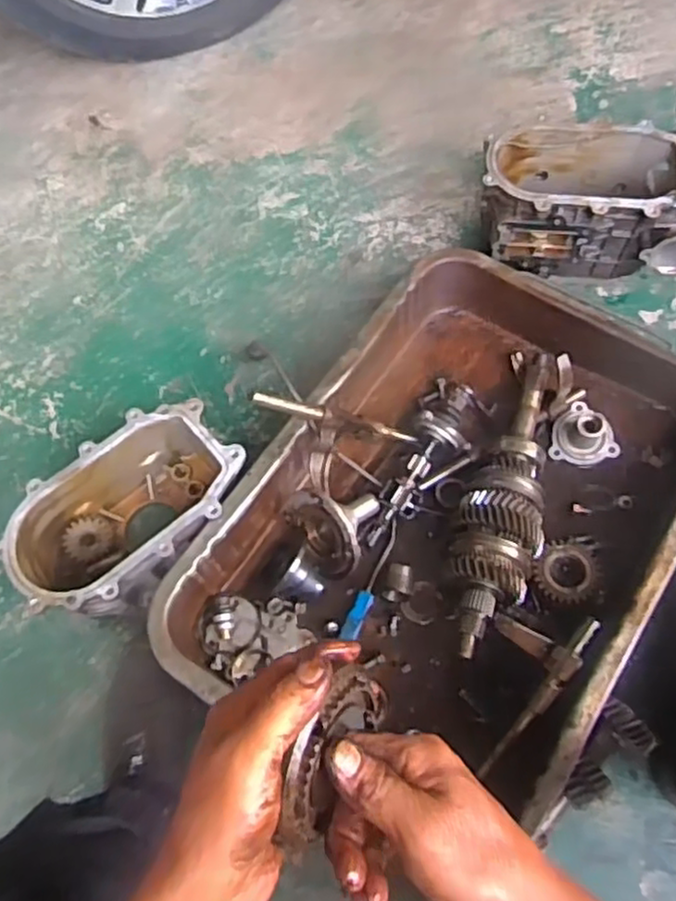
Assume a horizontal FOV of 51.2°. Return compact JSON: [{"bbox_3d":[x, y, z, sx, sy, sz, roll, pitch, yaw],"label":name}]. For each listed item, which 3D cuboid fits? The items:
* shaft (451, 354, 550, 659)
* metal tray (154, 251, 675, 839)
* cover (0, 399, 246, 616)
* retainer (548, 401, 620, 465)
[{"bbox_3d":[0.202,0.049,0.854,0.098,0.103,0.402,14,66,8],"label":"shaft"},{"bbox_3d":[0.147,0.075,0.843,0.452,0.117,0.625,30,70,15],"label":"metal tray"},{"bbox_3d":[-0.241,0.081,0.848,0.272,0.129,0.164,-40,70,-15],"label":"cover"},{"bbox_3d":[0.320,-0.021,0.904,0.083,0.064,0.080,-1,65,2],"label":"retainer"}]

